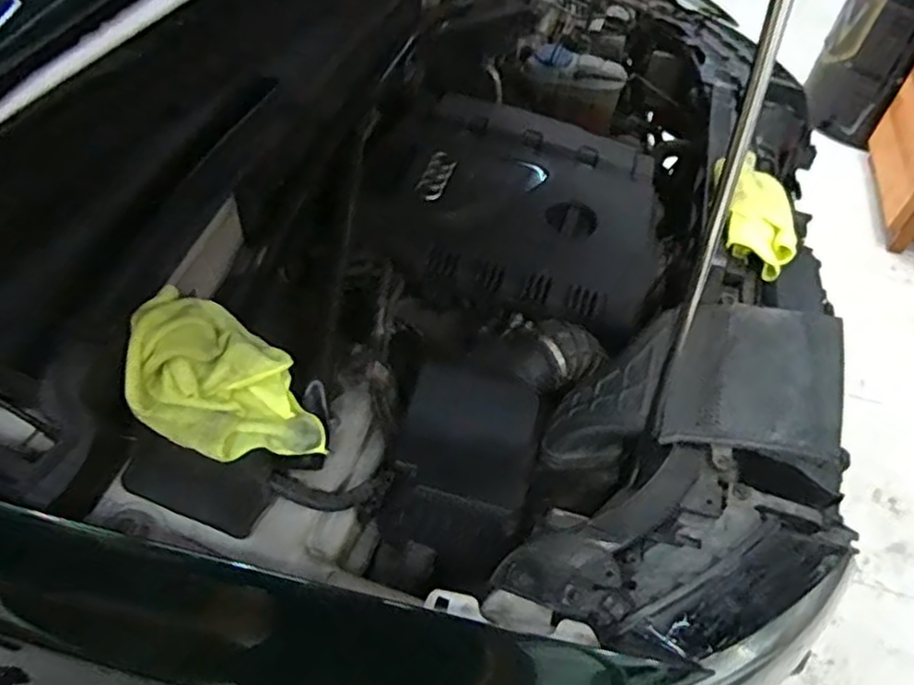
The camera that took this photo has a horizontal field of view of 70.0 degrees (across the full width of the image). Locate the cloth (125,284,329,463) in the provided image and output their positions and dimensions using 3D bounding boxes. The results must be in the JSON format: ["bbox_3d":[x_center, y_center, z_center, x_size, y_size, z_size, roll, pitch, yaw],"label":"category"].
[{"bbox_3d":[-0.261,0.044,0.700,0.158,0.049,0.239,-32,84,-39],"label":"cloth"}]

